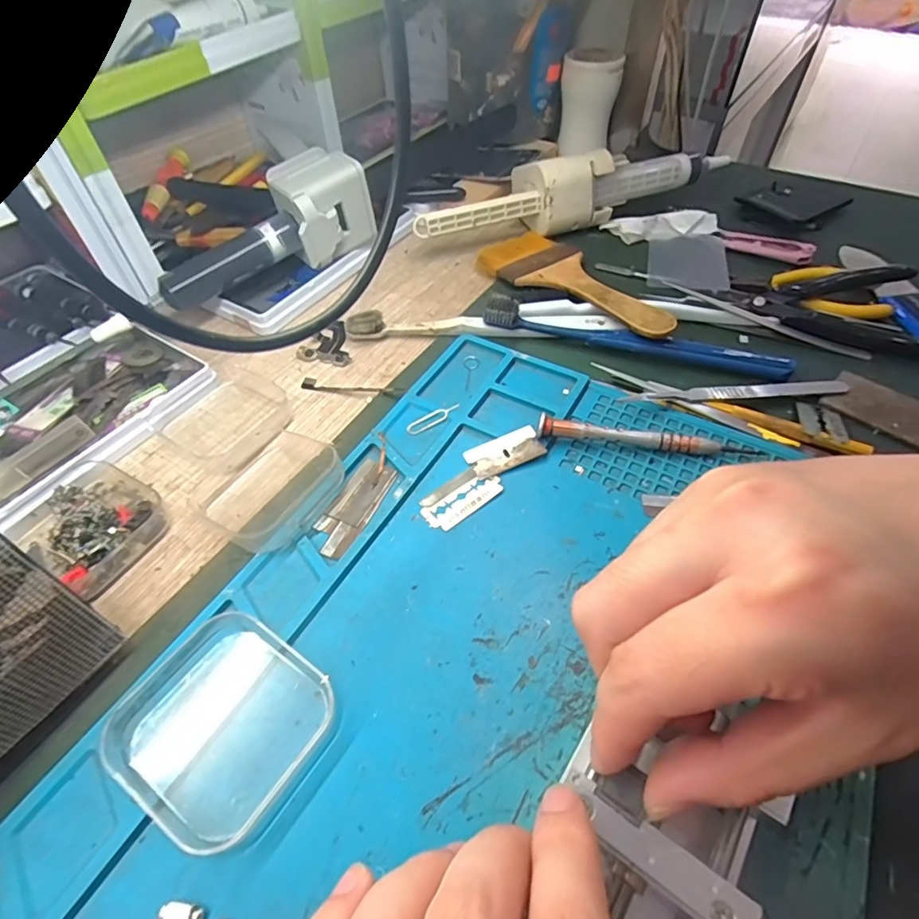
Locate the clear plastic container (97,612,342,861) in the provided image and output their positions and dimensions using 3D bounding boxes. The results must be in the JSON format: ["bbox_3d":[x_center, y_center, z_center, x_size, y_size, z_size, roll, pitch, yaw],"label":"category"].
[{"bbox_3d":[-0.084,0.095,0.186,0.064,0.021,0.064,27,57,22],"label":"clear plastic container"}]

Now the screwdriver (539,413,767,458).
[{"bbox_3d":[0.098,-0.011,0.269,0.114,0.014,0.008,6,52,7],"label":"screwdriver"}]

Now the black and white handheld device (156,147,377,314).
[{"bbox_3d":[-0.126,-0.147,0.352,0.062,0.071,0.148,25,56,21],"label":"black and white handheld device"}]

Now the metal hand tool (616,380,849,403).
[{"bbox_3d":[0.158,-0.038,0.291,0.123,0.008,0.015,-5,51,-2],"label":"metal hand tool"}]

